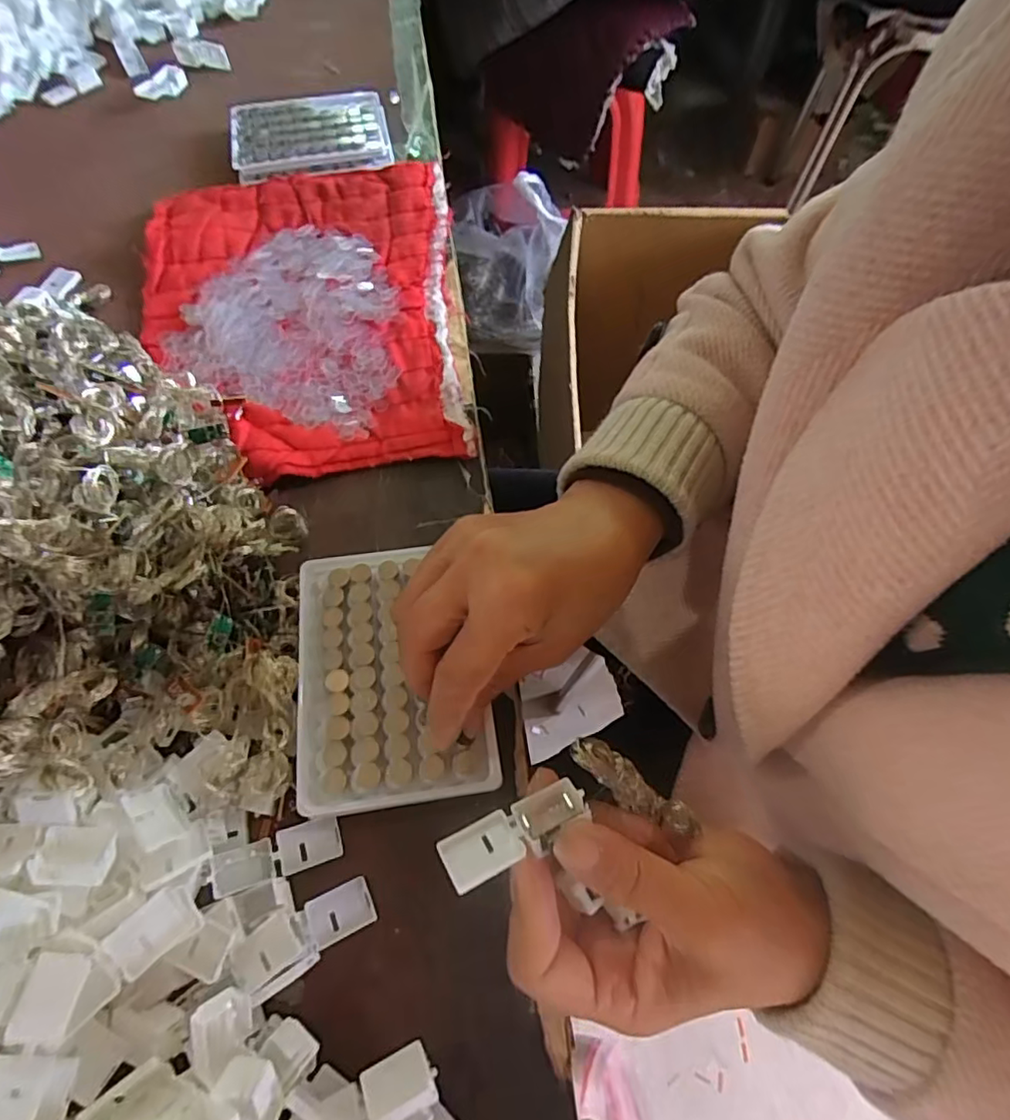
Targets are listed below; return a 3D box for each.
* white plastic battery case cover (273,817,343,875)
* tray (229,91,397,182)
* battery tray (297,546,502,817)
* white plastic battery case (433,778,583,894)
[{"bbox_3d":[-0.091,0.132,0.271,0.028,0.004,0.019,-9,61,-23],"label":"white plastic battery case cover"},{"bbox_3d":[-0.171,-0.373,0.511,0.133,0.015,0.096,-10,64,-6],"label":"tray"},{"bbox_3d":[-0.059,0.054,0.296,0.094,0.012,0.129,-8,65,-2],"label":"battery tray"},{"bbox_3d":[0.004,0.101,0.216,0.054,0.011,0.020,-23,39,-22],"label":"white plastic battery case"}]

